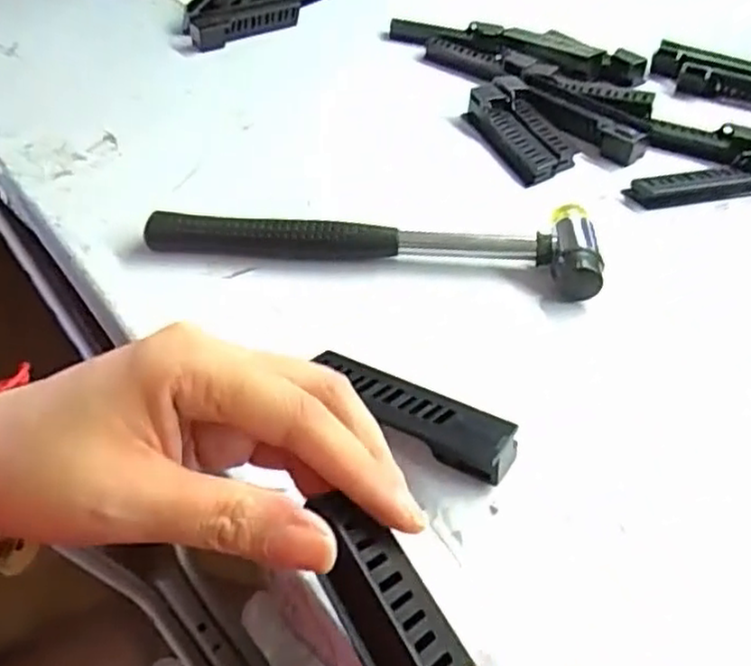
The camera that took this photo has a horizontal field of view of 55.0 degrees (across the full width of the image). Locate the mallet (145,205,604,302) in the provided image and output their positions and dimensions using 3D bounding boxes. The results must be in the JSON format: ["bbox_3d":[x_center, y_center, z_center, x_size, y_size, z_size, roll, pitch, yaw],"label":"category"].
[{"bbox_3d":[-0.003,-0.051,0.383,0.233,0.025,0.052,6,44,5],"label":"mallet"}]

